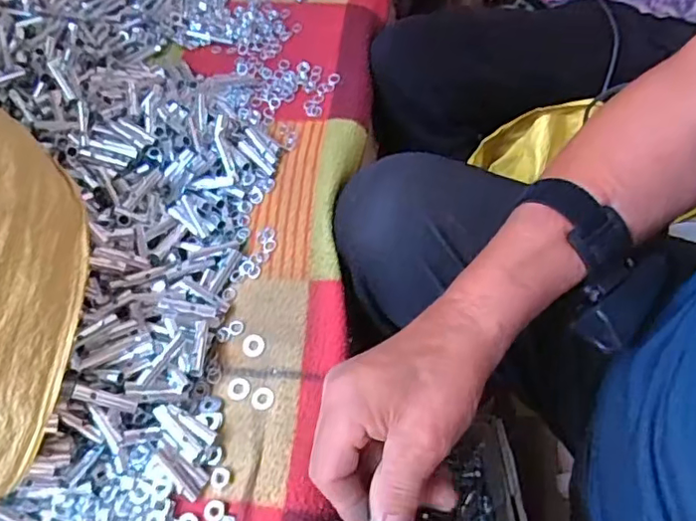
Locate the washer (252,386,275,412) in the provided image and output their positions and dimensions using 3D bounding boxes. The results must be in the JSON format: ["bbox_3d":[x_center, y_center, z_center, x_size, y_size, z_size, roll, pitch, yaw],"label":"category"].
[{"bbox_3d":[-0.064,0.104,0.444,0.017,0.004,0.019,-36,63,-16],"label":"washer"}]

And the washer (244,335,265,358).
[{"bbox_3d":[-0.075,0.068,0.467,0.018,0.004,0.018,1,75,-2],"label":"washer"}]

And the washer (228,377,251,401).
[{"bbox_3d":[-0.084,0.098,0.451,0.019,0.004,0.017,12,61,11],"label":"washer"}]

